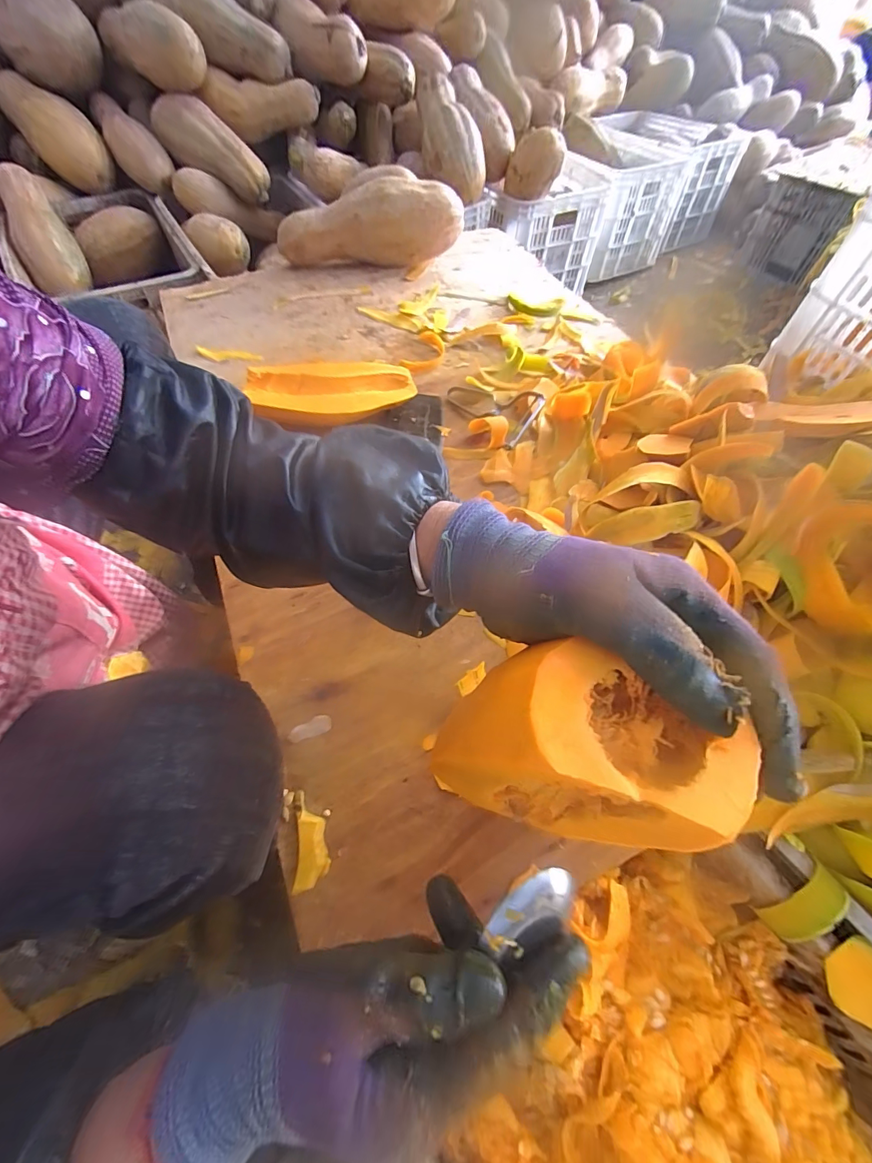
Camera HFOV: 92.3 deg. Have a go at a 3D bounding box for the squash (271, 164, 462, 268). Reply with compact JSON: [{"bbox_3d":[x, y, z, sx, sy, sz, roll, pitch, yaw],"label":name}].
[{"bbox_3d":[-0.130,-0.715,0.841,0.353,0.154,0.112,4,58,2],"label":"squash"}]

